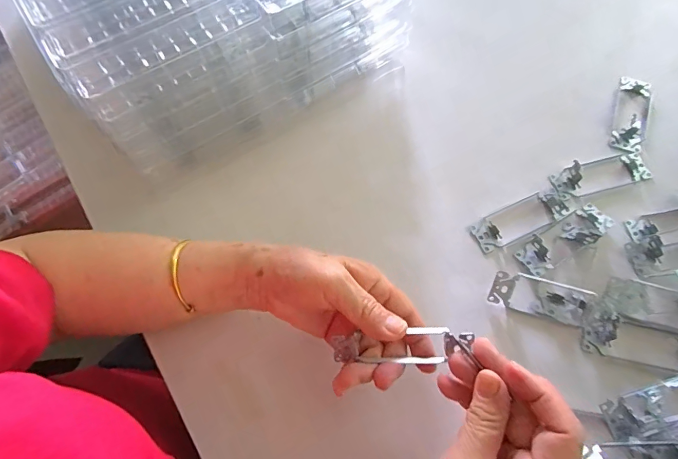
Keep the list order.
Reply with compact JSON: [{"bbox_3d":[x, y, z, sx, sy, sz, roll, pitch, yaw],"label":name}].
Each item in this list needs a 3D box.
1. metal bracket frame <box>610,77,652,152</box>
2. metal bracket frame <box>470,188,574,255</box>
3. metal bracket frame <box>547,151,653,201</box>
[{"bbox_3d":[0.343,-0.135,0.461,0.037,0.026,0.104,20,69,10],"label":"metal bracket frame"},{"bbox_3d":[0.191,-0.013,0.414,0.107,0.012,0.038,-24,68,-8],"label":"metal bracket frame"},{"bbox_3d":[0.286,-0.062,0.428,0.106,0.021,0.037,-14,67,-4],"label":"metal bracket frame"}]

